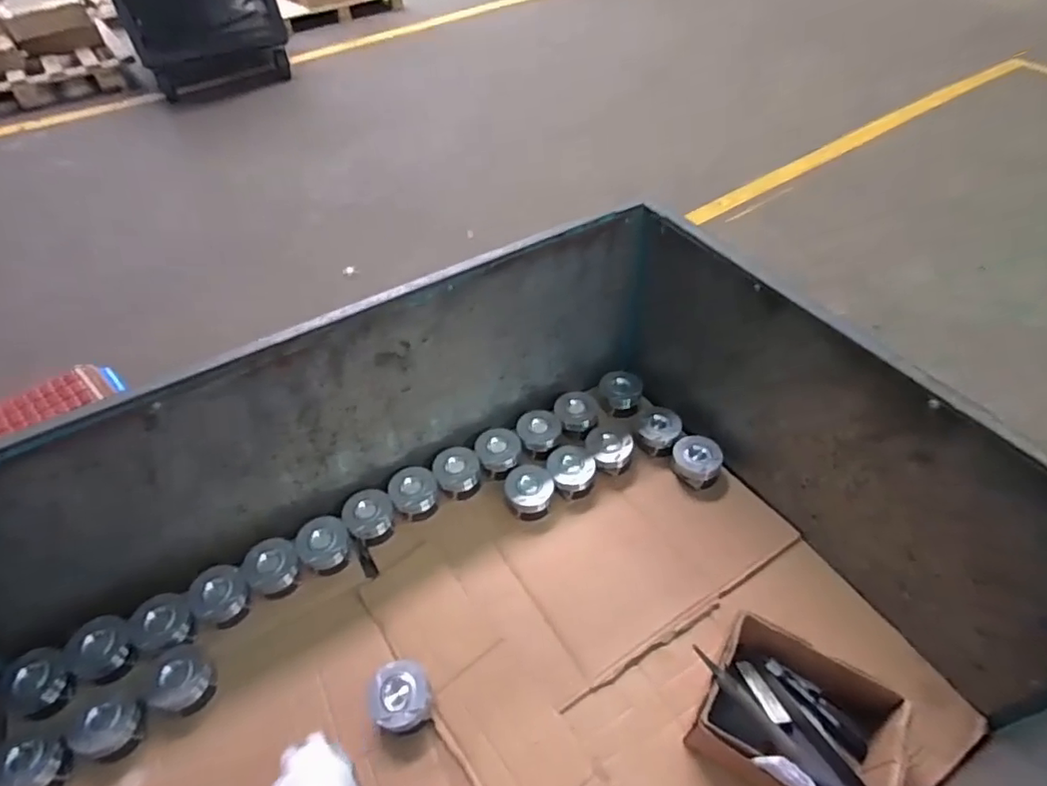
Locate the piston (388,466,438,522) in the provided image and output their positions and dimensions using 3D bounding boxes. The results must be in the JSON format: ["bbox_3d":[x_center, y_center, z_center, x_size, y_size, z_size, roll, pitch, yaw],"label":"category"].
[{"bbox_3d":[-0.171,0.157,0.919,0.072,0.045,0.070,-2,47,3],"label":"piston"}]

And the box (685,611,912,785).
[{"bbox_3d":[0.299,0.362,0.655,0.190,0.088,0.166,18,50,21],"label":"box"}]

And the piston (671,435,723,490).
[{"bbox_3d":[0.279,0.110,0.940,0.079,0.053,0.071,14,49,17],"label":"piston"}]

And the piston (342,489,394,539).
[{"bbox_3d":[-0.238,0.185,0.898,0.074,0.041,0.075,-15,48,-9],"label":"piston"}]

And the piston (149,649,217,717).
[{"bbox_3d":[-0.446,0.375,0.759,0.080,0.058,0.070,18,52,20],"label":"piston"}]

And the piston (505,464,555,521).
[{"bbox_3d":[0.010,0.153,0.927,0.077,0.045,0.085,-5,46,0],"label":"piston"}]

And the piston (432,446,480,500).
[{"bbox_3d":[-0.107,0.131,0.952,0.075,0.058,0.066,-12,46,-7],"label":"piston"}]

